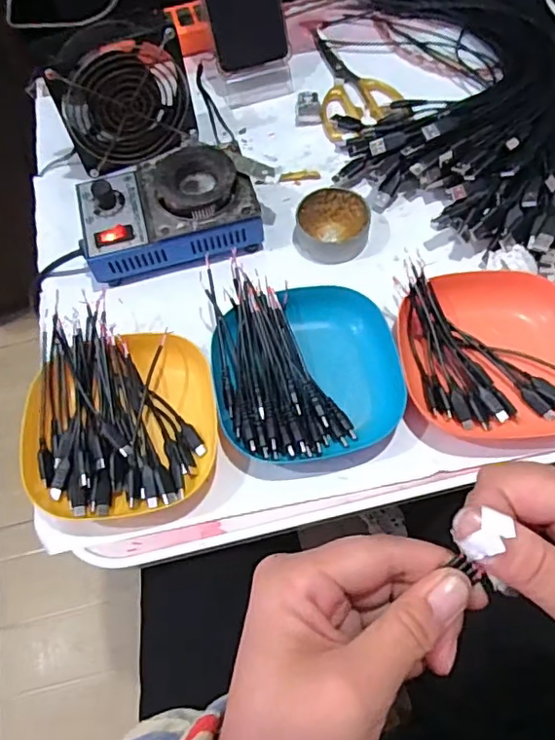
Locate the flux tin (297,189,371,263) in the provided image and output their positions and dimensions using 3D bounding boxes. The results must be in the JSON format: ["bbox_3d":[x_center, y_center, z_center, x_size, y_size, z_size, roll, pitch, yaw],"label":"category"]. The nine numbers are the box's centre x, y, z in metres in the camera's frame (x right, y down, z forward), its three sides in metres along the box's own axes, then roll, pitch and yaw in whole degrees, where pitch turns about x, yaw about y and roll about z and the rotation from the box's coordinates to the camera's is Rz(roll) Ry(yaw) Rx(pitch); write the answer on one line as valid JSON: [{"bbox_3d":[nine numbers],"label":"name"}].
[{"bbox_3d":[0.050,-0.130,0.510,0.062,0.023,0.062,-8,64,0],"label":"flux tin"}]

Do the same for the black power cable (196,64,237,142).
[{"bbox_3d":[-0.067,-0.279,0.600,0.018,0.013,0.106,-17,64,-5],"label":"black power cable"}]

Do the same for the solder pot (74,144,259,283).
[{"bbox_3d":[-0.094,-0.139,0.501,0.150,0.063,0.099,-13,64,-3],"label":"solder pot"}]

